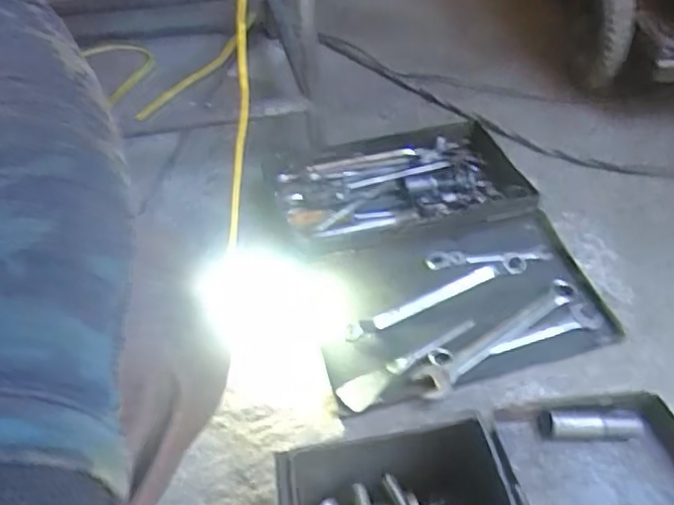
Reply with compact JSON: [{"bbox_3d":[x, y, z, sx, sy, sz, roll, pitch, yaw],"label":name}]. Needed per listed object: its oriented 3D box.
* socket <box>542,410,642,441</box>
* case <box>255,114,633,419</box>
[{"bbox_3d":[0.202,0.136,0.500,0.083,0.024,0.018,-4,44,-1],"label":"socket"},{"bbox_3d":[0.111,-0.024,0.790,0.333,0.058,0.412,-11,44,-11],"label":"case"}]

